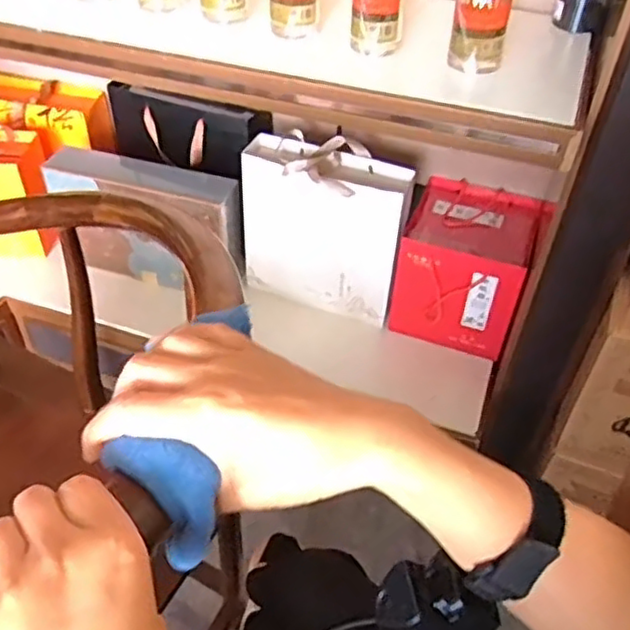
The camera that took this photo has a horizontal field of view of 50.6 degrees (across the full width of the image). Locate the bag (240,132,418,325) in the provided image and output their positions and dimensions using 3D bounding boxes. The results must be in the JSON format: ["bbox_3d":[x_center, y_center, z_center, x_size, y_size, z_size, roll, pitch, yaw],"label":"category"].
[{"bbox_3d":[0.017,-0.156,1.224,0.291,0.289,0.104,16,46,13],"label":"bag"}]

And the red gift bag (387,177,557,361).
[{"bbox_3d":[0.277,-0.092,1.243,0.212,0.197,0.238,15,46,11],"label":"red gift bag"}]

